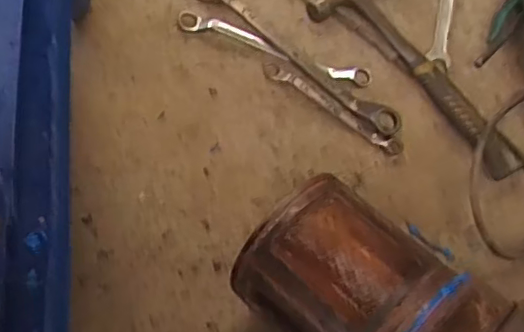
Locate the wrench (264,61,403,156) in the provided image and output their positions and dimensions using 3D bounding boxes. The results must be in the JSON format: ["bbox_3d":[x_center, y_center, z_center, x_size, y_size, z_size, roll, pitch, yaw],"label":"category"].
[{"bbox_3d":[0.086,-0.072,0.749,0.194,0.010,0.025,32,72,9],"label":"wrench"}]

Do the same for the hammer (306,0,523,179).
[{"bbox_3d":[0.213,-0.129,0.766,0.120,0.029,0.319,-40,77,-15],"label":"hammer"}]

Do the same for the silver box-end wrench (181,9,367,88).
[{"bbox_3d":[0.015,-0.151,0.771,0.253,0.018,0.029,20,71,5],"label":"silver box-end wrench"}]

